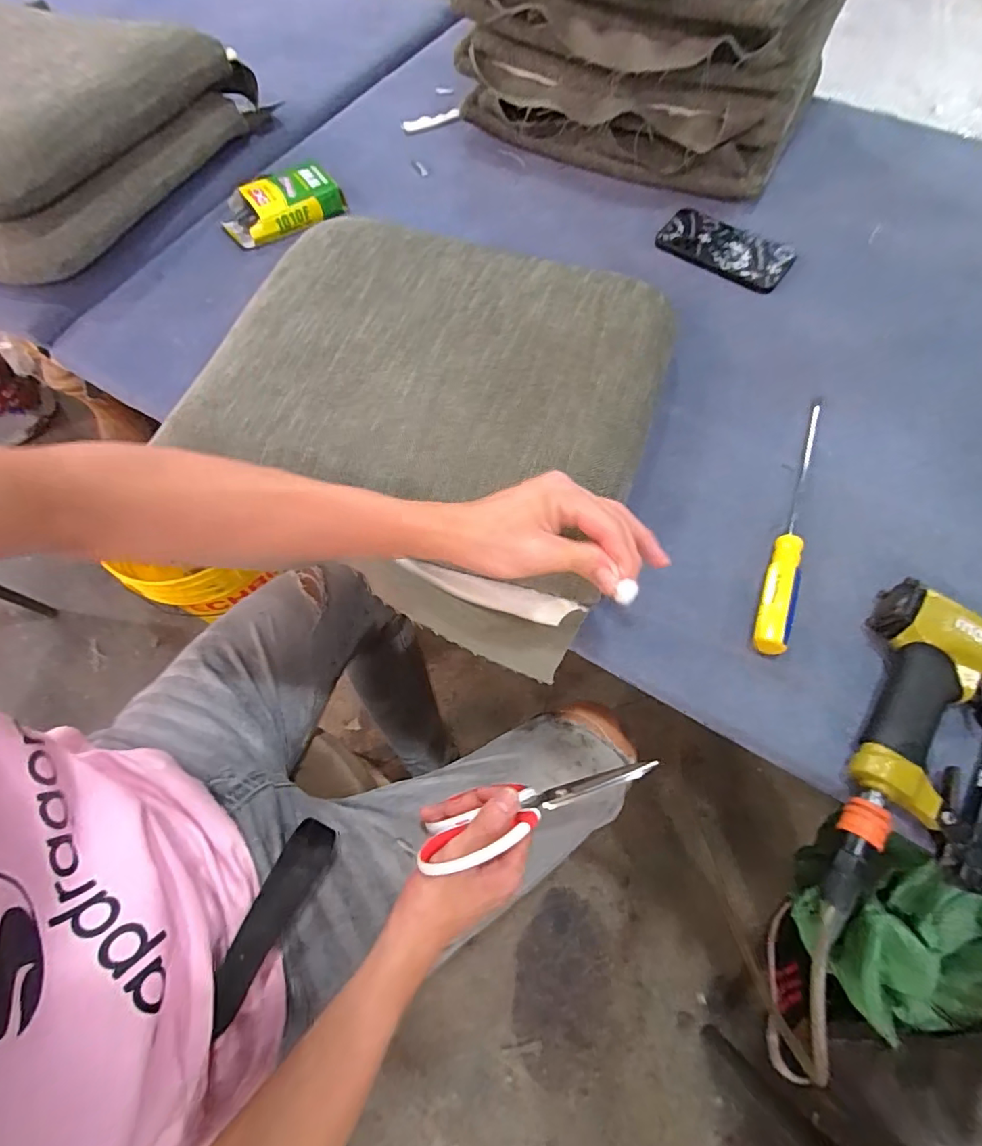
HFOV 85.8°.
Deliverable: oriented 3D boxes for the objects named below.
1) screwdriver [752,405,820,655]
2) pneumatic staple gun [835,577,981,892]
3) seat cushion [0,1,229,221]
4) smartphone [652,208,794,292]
[{"bbox_3d":[0.289,-0.057,0.501,0.026,0.027,0.294,21,67,10],"label":"screwdriver"},{"bbox_3d":[0.356,0.120,0.406,0.131,0.043,0.213,21,67,10],"label":"pneumatic staple gun"},{"bbox_3d":[-0.599,-0.578,0.627,0.408,0.061,0.375,18,66,9],"label":"seat cushion"},{"bbox_3d":[0.296,-0.413,0.673,0.163,0.011,0.093,35,70,16],"label":"smartphone"}]

